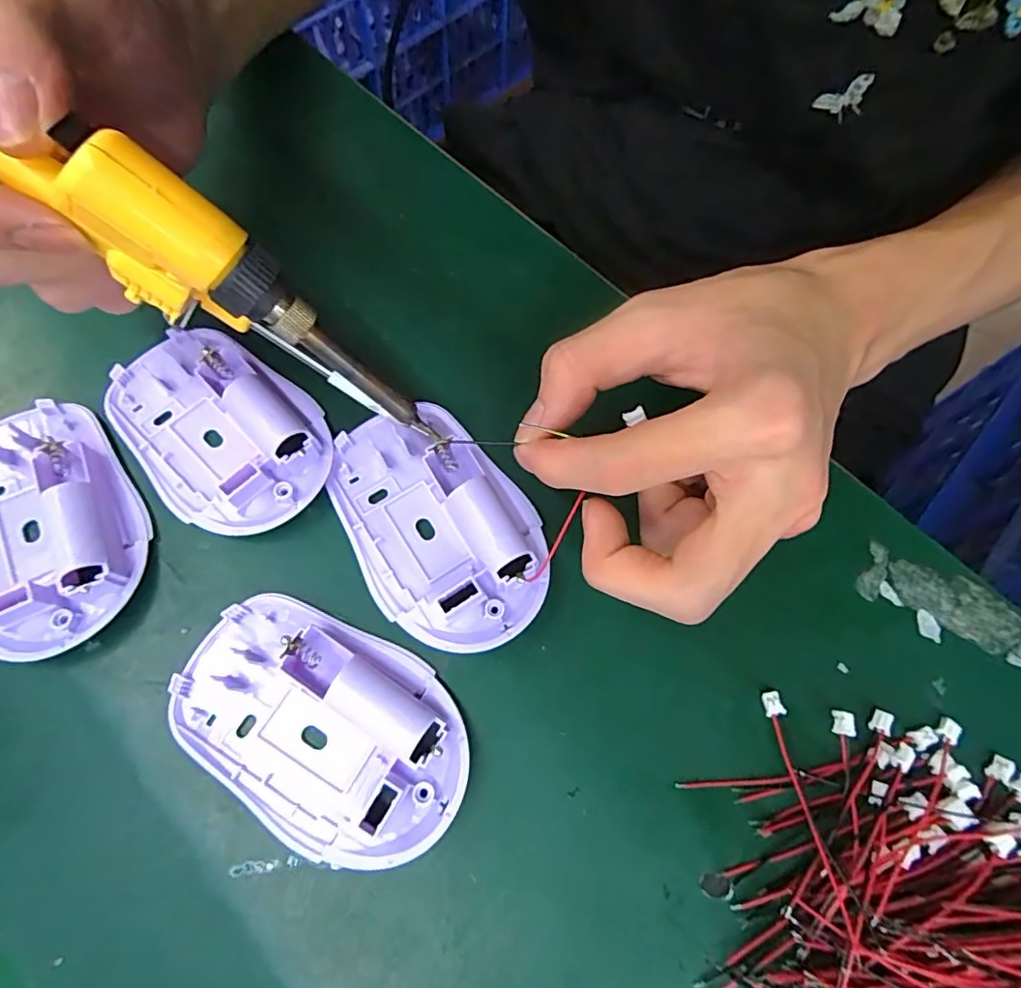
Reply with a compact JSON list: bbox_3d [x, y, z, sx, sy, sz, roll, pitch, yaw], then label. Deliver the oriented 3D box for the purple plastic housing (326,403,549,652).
[{"bbox_3d":[-0.028,0.009,0.200,0.056,0.021,0.094,-32,73,-15],"label":"purple plastic housing"}]

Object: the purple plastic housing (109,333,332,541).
[{"bbox_3d":[-0.111,-0.027,0.212,0.093,0.014,0.060,40,74,12],"label":"purple plastic housing"}]

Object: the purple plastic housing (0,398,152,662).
[{"bbox_3d":[-0.164,0.009,0.196,0.059,0.017,0.094,-28,72,-14],"label":"purple plastic housing"}]

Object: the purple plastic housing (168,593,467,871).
[{"bbox_3d":[-0.059,0.071,0.177,0.095,0.017,0.061,34,70,10],"label":"purple plastic housing"}]

